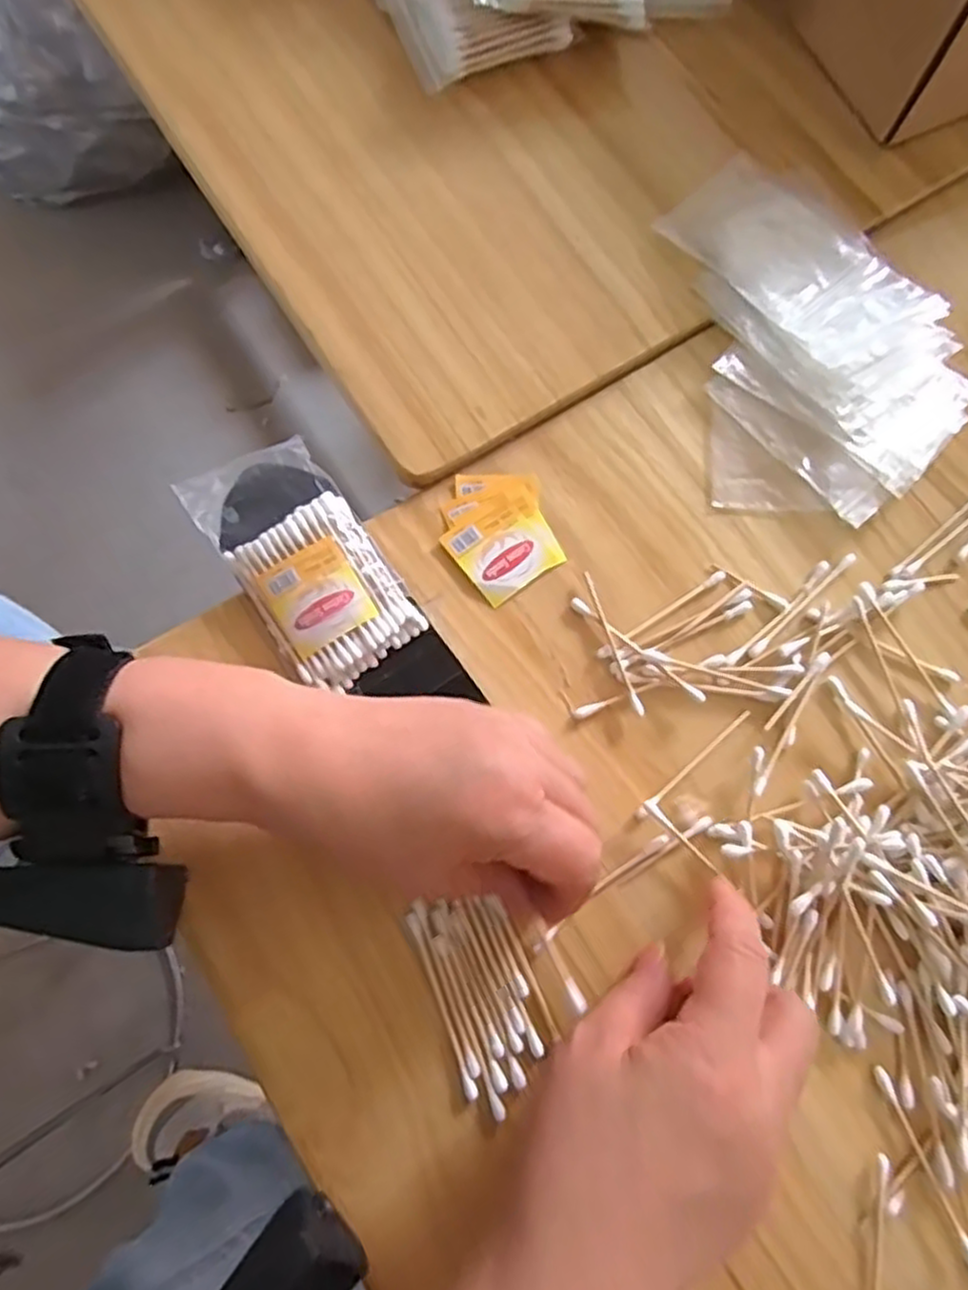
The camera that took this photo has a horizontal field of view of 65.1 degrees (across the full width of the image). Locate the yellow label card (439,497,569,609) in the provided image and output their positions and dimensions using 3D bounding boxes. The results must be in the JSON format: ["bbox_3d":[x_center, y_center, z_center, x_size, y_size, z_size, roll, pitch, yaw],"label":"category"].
[{"bbox_3d":[0.010,-0.045,0.353,0.045,0.004,0.042,-34,80,-9],"label":"yellow label card"}]

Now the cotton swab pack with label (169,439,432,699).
[{"bbox_3d":[-0.081,-0.039,0.343,0.060,0.017,0.115,-35,80,-9],"label":"cotton swab pack with label"}]

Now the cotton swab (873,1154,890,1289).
[{"bbox_3d":[0.150,0.234,0.287,0.007,0.004,0.072,12,77,2],"label":"cotton swab"}]

